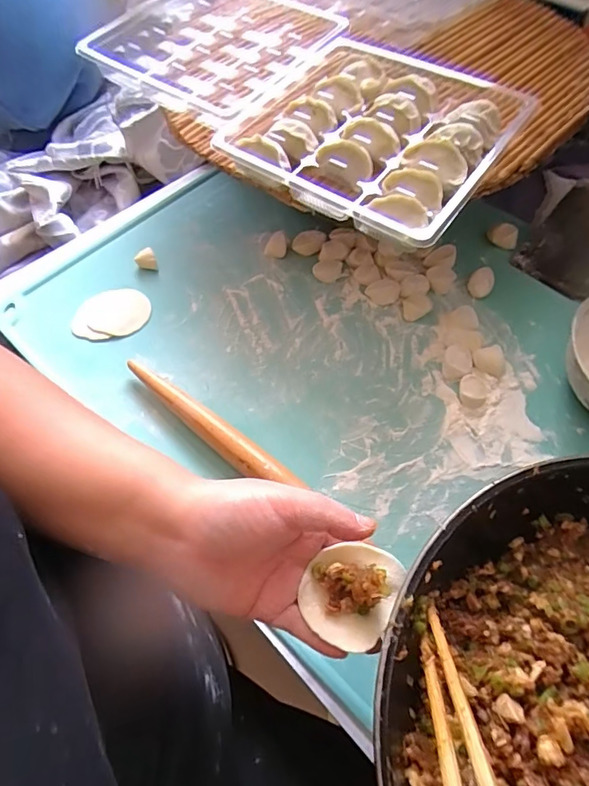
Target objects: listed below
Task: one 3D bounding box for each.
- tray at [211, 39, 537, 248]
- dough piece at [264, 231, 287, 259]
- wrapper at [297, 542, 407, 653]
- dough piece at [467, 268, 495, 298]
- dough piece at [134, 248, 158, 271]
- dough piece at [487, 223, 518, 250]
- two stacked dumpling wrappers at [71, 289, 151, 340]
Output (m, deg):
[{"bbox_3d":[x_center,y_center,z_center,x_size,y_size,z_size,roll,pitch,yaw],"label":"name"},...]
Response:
[{"bbox_3d":[0.062,-0.218,0.391,0.215,0.036,0.183,31,66,18],"label":"tray"},{"bbox_3d":[-0.021,-0.165,0.509,0.024,0.015,0.028,-2,60,2],"label":"dough piece"},{"bbox_3d":[0.032,0.114,0.265,0.051,0.023,0.058,23,64,15],"label":"wrapper"},{"bbox_3d":[0.193,-0.114,0.475,0.024,0.015,0.030,25,64,16],"label":"dough piece"},{"bbox_3d":[-0.164,-0.146,0.505,0.021,0.017,0.017,-21,61,-9],"label":"dough piece"},{"bbox_3d":[0.230,-0.173,0.505,0.030,0.018,0.023,14,62,10],"label":"dough piece"},{"bbox_3d":[-0.189,-0.083,0.476,0.070,0.005,0.063,6,61,6],"label":"two stacked dumpling wrappers"}]

